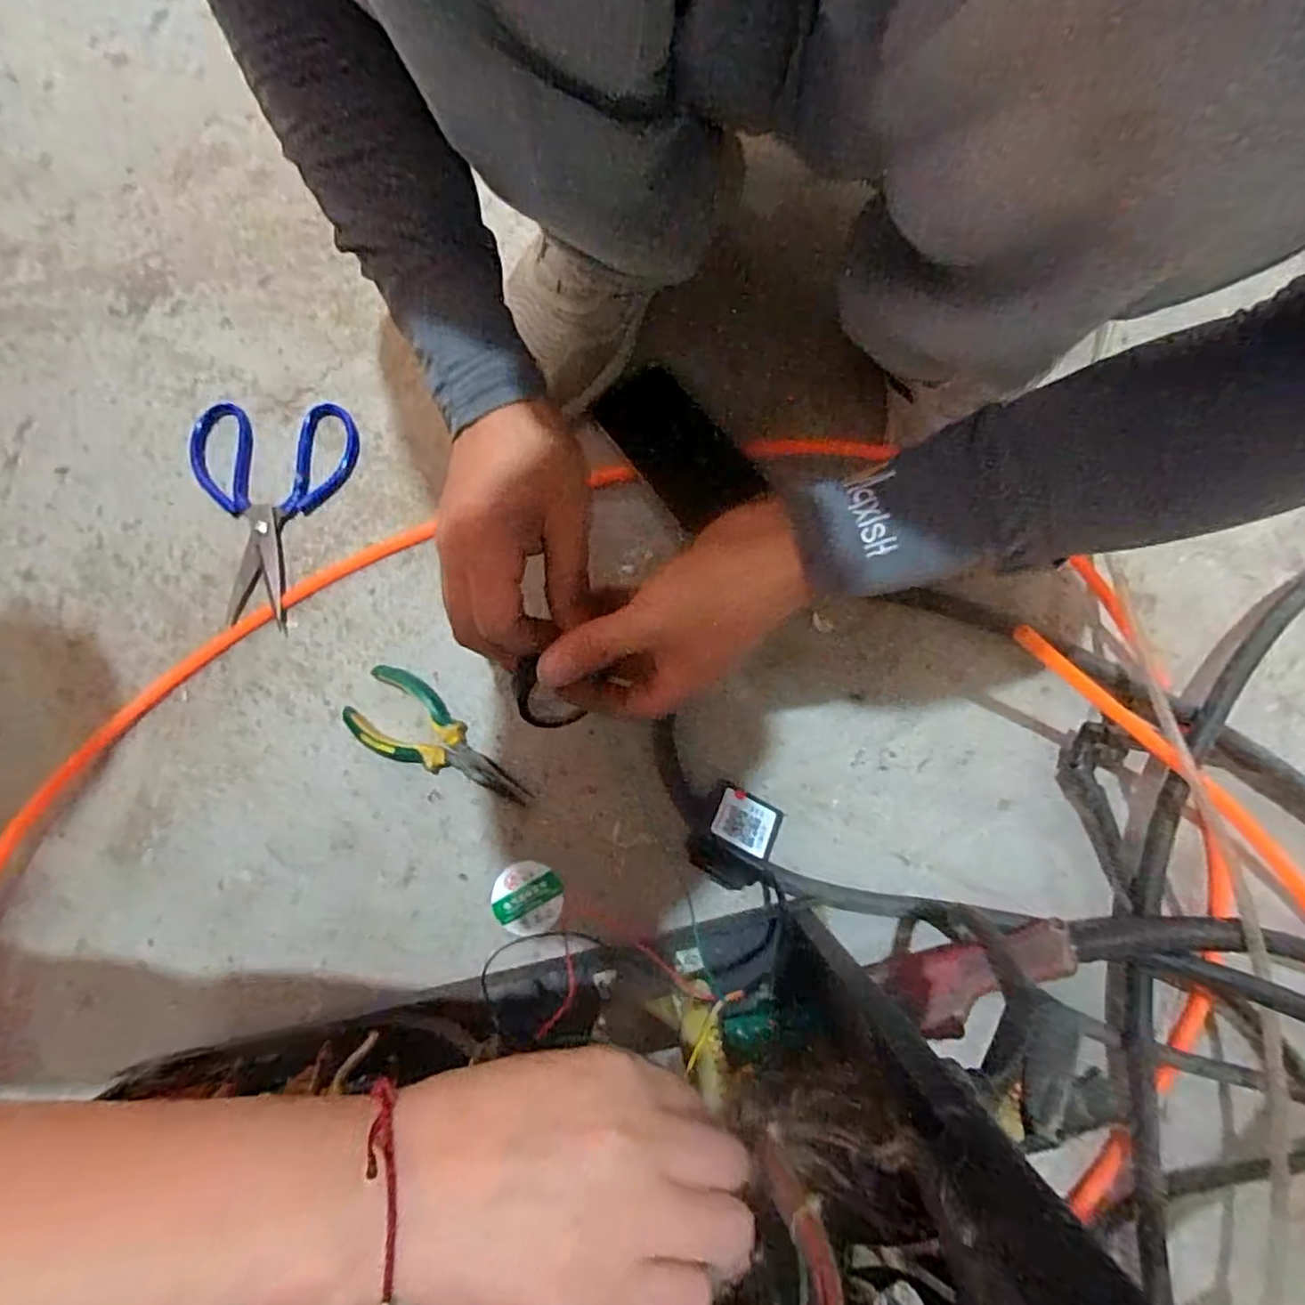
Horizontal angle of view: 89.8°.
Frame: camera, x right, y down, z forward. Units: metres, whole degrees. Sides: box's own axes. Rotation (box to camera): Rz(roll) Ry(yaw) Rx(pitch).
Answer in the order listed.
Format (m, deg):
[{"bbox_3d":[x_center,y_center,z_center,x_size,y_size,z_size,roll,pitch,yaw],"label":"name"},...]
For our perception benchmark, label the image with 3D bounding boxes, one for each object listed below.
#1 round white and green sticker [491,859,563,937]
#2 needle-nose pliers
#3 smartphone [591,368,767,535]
[{"bbox_3d":[-0.095,0.187,0.497,0.052,0.004,0.052,0,80,1],"label":"round white and green sticker"},{"bbox_3d":[-0.168,0.070,0.506,0.153,0.020,0.060,33,82,7],"label":"needle-nose pliers"},{"bbox_3d":[0.018,-0.163,0.521,0.071,0.014,0.154,-37,68,-5],"label":"smartphone"}]

